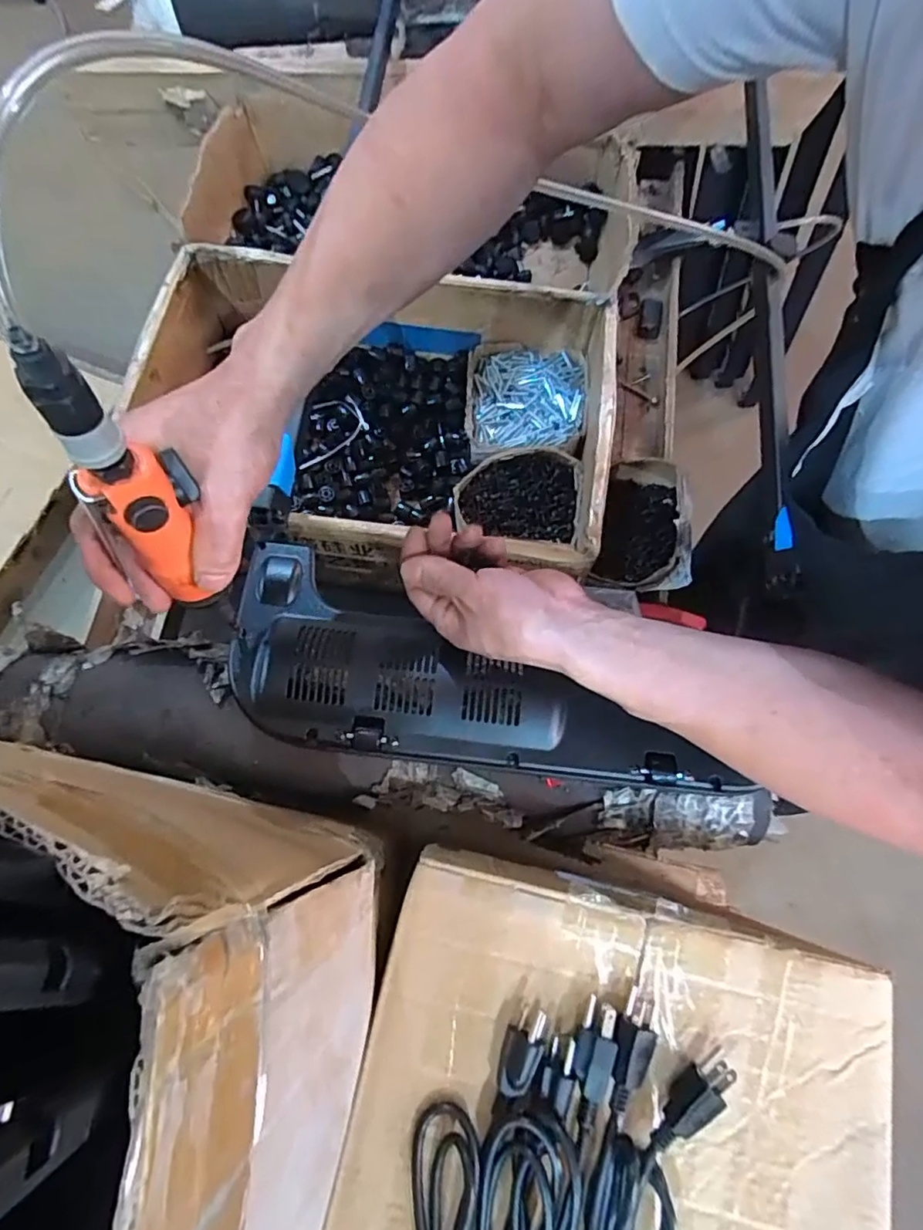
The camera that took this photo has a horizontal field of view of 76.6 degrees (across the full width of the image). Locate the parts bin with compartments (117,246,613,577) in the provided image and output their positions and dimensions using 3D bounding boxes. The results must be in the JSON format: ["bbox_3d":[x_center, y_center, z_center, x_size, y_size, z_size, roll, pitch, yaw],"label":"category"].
[{"bbox_3d":[-0.070,-0.218,0.709,0.474,0.163,0.349,8,73,1],"label":"parts bin with compartments"}]

